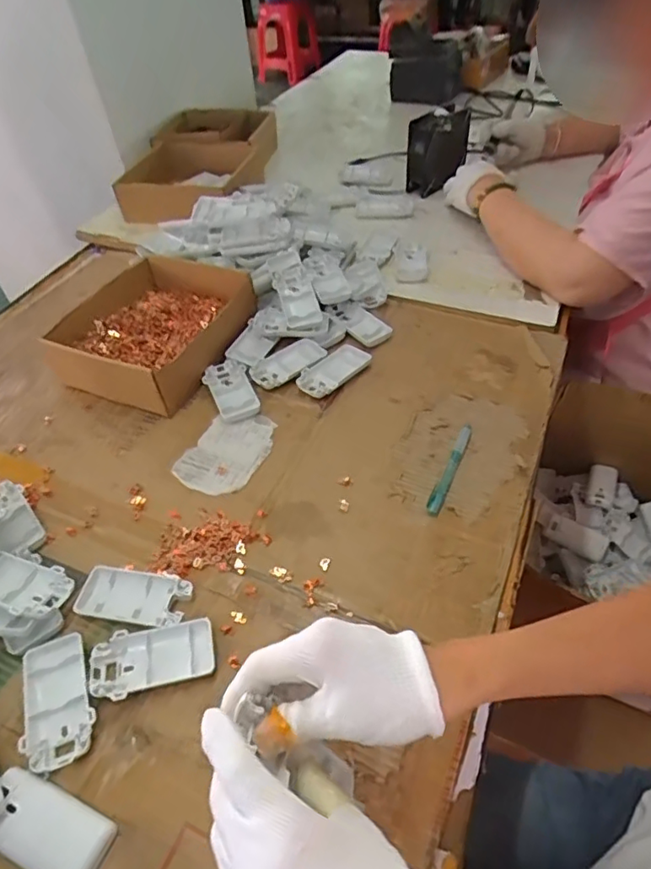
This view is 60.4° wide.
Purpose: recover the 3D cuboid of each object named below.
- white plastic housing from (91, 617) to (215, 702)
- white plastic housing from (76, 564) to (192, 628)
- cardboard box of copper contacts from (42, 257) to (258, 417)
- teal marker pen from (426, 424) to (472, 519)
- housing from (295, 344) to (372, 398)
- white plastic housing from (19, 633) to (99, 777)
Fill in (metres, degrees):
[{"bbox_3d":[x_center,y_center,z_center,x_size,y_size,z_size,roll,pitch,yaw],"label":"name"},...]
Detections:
[{"bbox_3d":[-0.140,0.181,0.452,0.097,0.011,0.050,-13,51,-10],"label":"white plastic housing"},{"bbox_3d":[-0.166,0.140,0.490,0.094,0.011,0.050,9,50,8],"label":"white plastic housing"},{"bbox_3d":[-0.219,-0.137,0.718,0.201,0.062,0.223,25,54,20],"label":"cardboard box of copper contacts"},{"bbox_3d":[0.131,0.034,0.582,0.015,0.011,0.128,20,53,17],"label":"teal marker pen"},{"bbox_3d":[0.010,-0.079,0.677,0.049,0.006,0.097,36,59,27],"label":"housing"},{"bbox_3d":[-0.208,0.205,0.432,0.050,0.007,0.095,-20,52,-15],"label":"white plastic housing"}]

